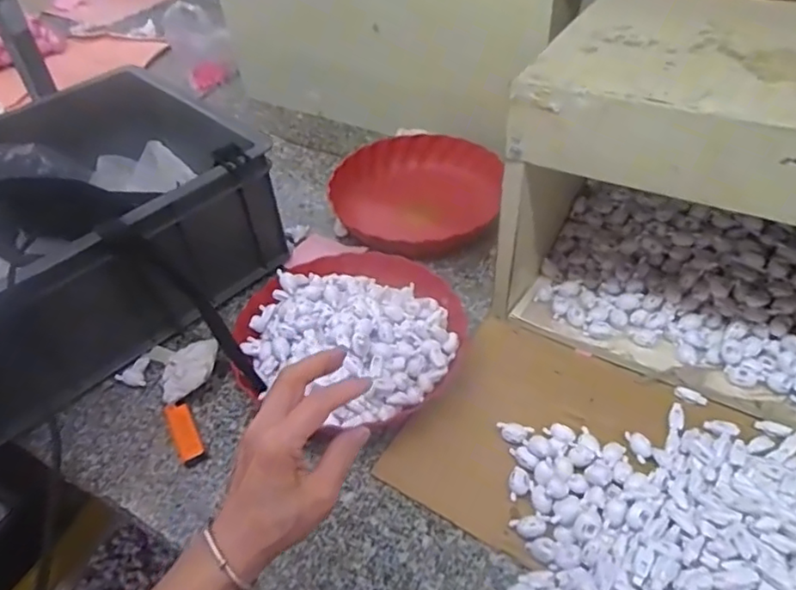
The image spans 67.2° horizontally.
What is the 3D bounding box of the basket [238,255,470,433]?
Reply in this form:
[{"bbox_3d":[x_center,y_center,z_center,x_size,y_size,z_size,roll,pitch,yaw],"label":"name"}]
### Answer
[{"bbox_3d":[-0.052,0.035,0.655,0.231,0.058,0.225,-3,45,3],"label":"basket"}]

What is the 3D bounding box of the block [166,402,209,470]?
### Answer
[{"bbox_3d":[-0.216,0.139,0.606,0.023,0.013,0.075,-26,48,-19],"label":"block"}]

